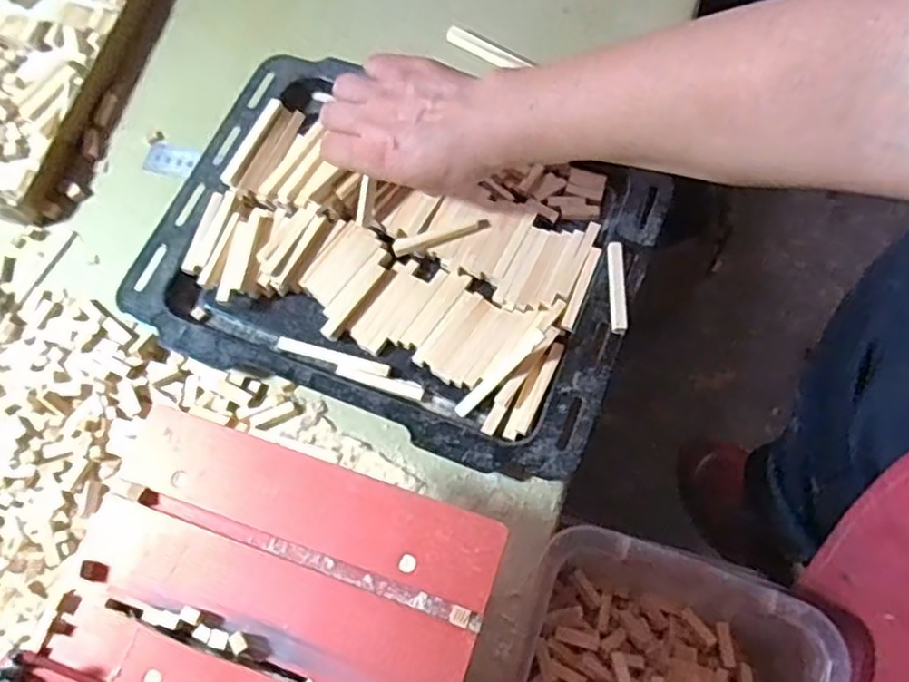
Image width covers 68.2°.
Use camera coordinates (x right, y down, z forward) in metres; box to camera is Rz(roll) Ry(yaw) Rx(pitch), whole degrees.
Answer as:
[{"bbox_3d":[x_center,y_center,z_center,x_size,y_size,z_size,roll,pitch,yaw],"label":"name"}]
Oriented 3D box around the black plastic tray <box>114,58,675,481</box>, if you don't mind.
[{"bbox_3d":[-0.044,-0.067,0.500,0.351,0.030,0.245,22,72,10],"label":"black plastic tray"}]

